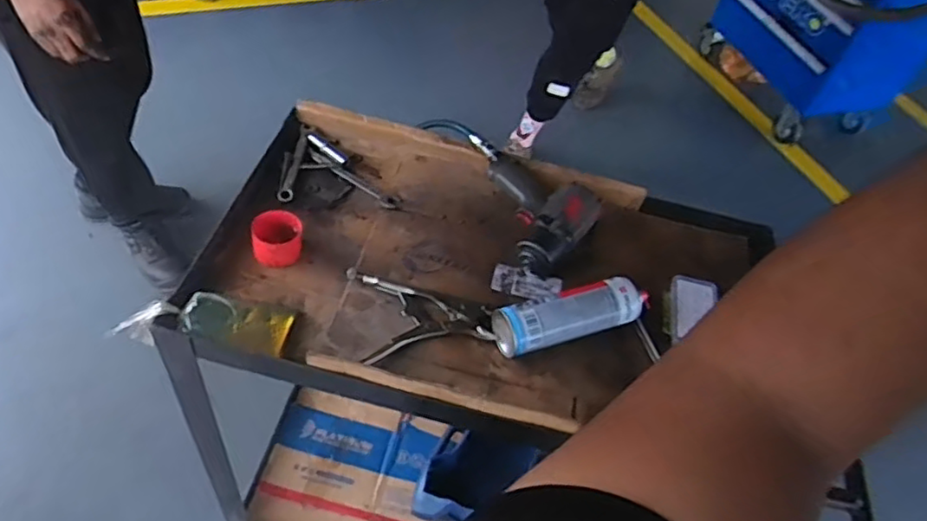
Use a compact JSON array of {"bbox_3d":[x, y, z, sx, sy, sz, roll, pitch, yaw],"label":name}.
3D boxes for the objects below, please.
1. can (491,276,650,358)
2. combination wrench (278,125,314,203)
[{"bbox_3d":[0.153,0.074,0.872,0.220,0.060,0.068,-12,55,-20],"label":"can"},{"bbox_3d":[-0.262,-0.156,1.014,0.020,0.013,0.170,8,50,-5],"label":"combination wrench"}]

